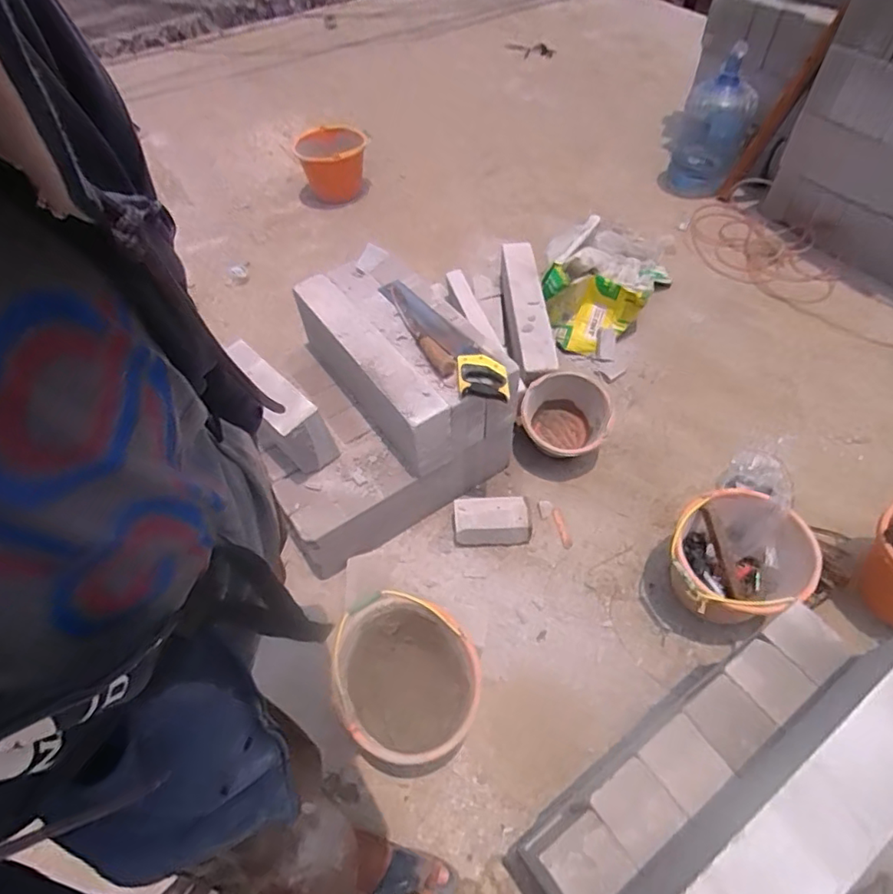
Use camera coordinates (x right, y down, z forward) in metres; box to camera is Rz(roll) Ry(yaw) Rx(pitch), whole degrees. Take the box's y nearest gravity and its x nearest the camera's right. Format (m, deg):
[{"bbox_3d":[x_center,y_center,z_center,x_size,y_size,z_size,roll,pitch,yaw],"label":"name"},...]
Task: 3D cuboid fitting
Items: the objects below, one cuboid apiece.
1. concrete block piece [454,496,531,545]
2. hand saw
[{"bbox_3d":[0.116,0.194,1.477,0.185,0.097,0.096,0,54,-1],"label":"concrete block piece"},{"bbox_3d":[-0.007,-0.267,1.364,0.120,0.033,0.495,-25,56,-15],"label":"hand saw"}]

